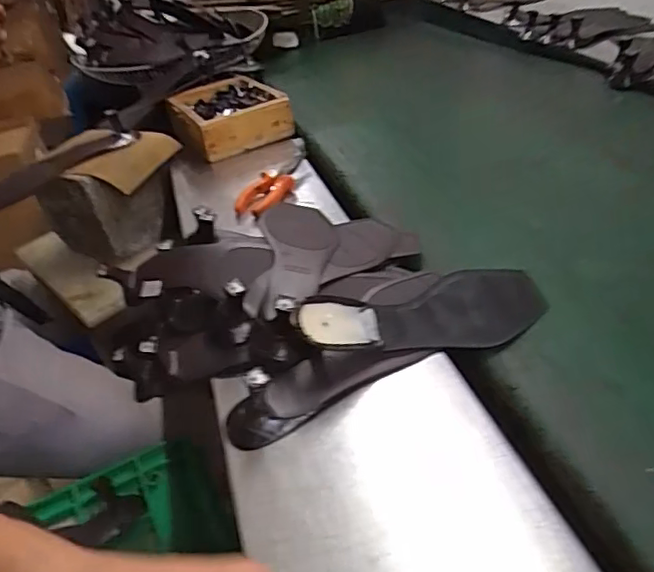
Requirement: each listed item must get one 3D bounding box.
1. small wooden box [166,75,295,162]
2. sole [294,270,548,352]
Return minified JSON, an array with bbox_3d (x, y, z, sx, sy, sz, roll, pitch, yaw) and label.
[{"bbox_3d":[-0.169,-0.282,0.956,0.156,0.069,0.190,-25,42,-22],"label":"small wooden box"},{"bbox_3d":[0.096,0.022,0.514,0.251,0.054,0.074,-16,38,-22],"label":"sole"}]

